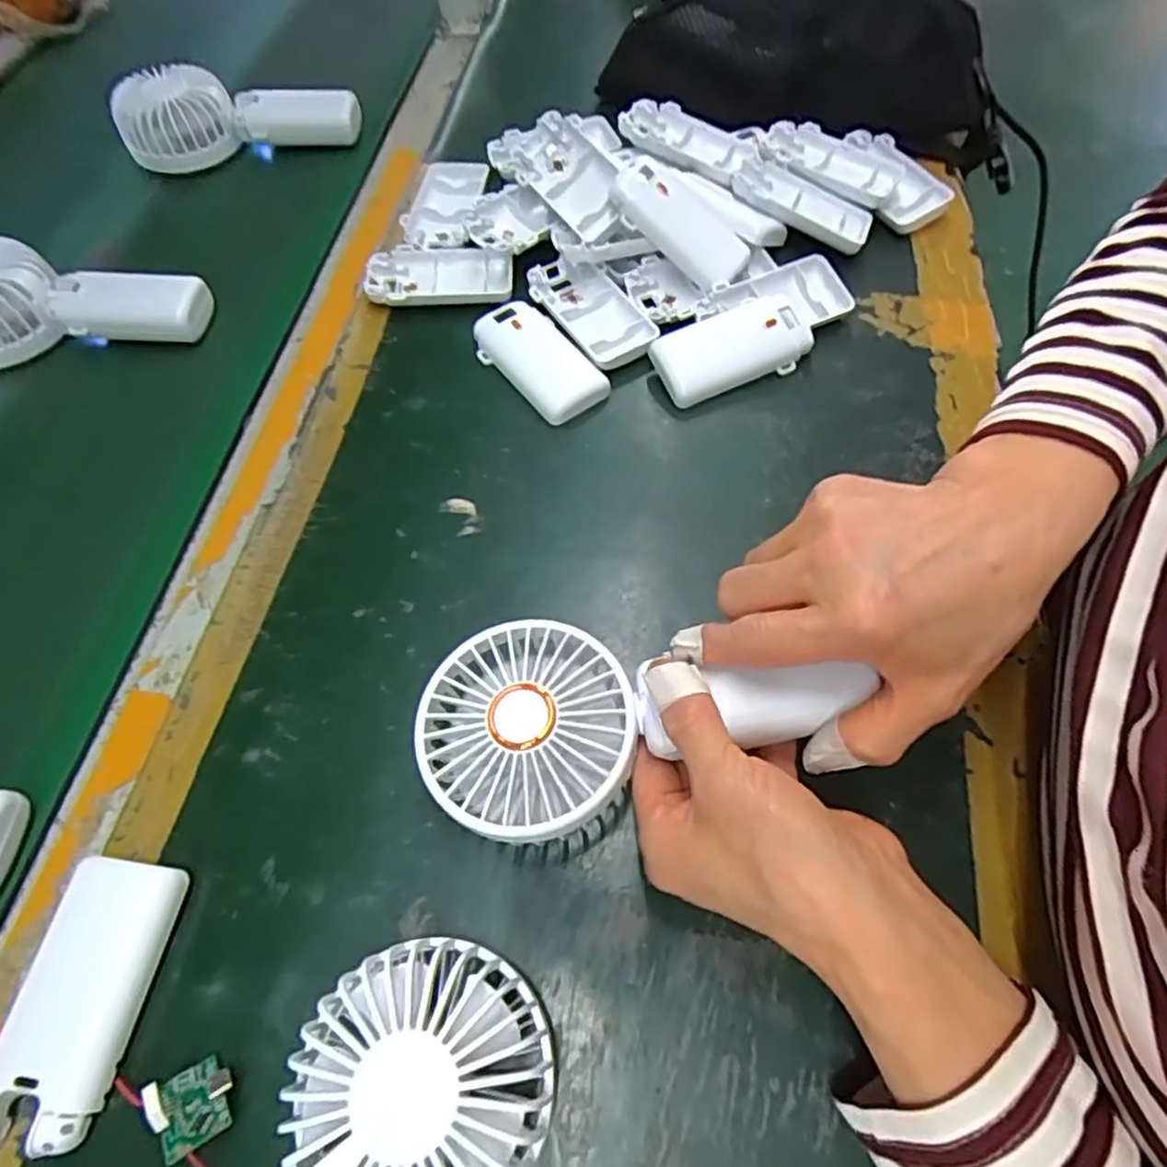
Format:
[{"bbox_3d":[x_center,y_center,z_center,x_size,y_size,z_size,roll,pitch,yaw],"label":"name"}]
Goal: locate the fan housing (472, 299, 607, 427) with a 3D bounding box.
[{"bbox_3d":[-0.026,-0.135,0.420,0.044,0.014,0.091,-37,67,-17],"label":"fan housing"}]

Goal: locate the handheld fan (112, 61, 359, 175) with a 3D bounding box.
[{"bbox_3d":[-0.272,-0.373,0.549,0.182,0.041,0.066,-10,62,-4],"label":"handheld fan"}]

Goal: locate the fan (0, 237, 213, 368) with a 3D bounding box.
[{"bbox_3d":[-0.335,-0.182,0.457,0.179,0.055,0.076,-6,62,-1],"label":"fan"}]

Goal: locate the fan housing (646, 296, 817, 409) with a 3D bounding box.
[{"bbox_3d":[0.086,-0.139,0.408,0.088,0.020,0.047,-19,63,-8],"label":"fan housing"}]

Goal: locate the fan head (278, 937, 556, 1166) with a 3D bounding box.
[{"bbox_3d":[-0.060,0.168,0.236,0.097,0.047,0.084,-11,62,-4],"label":"fan head"}]

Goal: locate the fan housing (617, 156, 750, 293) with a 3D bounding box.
[{"bbox_3d":[0.062,-0.223,0.429,0.090,0.015,0.046,36,65,-14],"label":"fan housing"}]

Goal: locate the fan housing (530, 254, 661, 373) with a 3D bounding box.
[{"bbox_3d":[0.007,-0.171,0.437,0.050,0.014,0.097,-30,65,-14],"label":"fan housing"}]

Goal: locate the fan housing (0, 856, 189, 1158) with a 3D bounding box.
[{"bbox_3d":[-0.188,0.154,0.263,0.040,0.017,0.091,6,62,5],"label":"fan housing"}]

